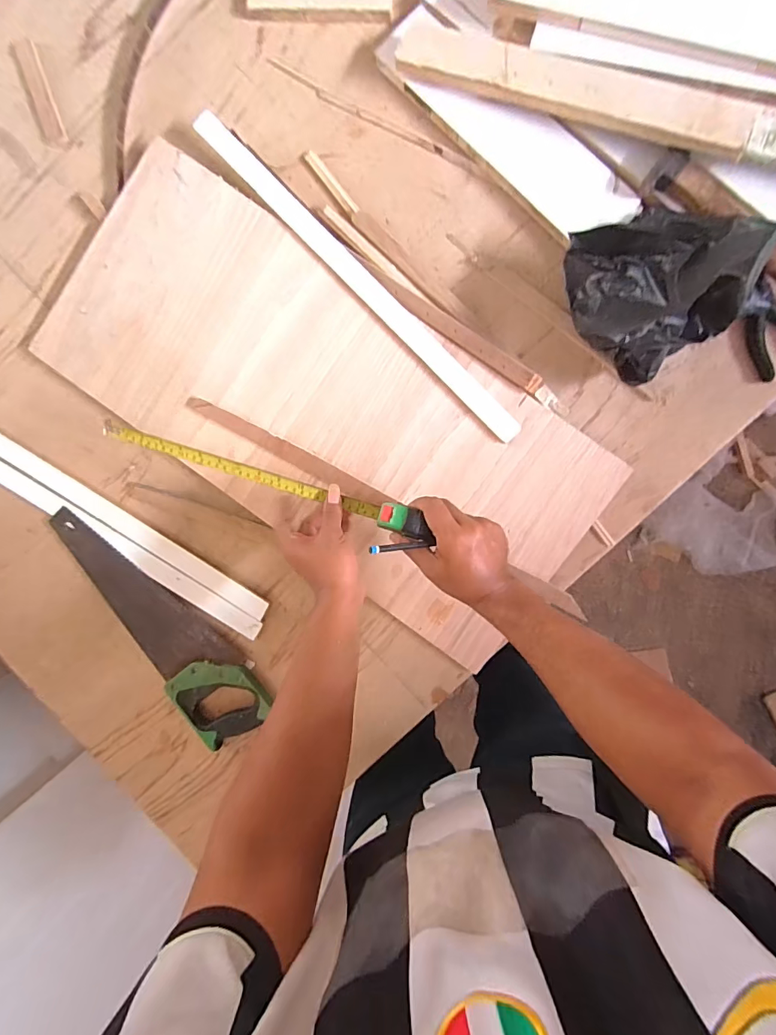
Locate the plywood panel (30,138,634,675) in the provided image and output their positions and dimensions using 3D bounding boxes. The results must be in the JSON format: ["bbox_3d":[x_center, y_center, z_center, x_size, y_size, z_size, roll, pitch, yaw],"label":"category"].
[{"bbox_3d":[-0.096,-0.148,0.629,0.791,0.024,0.370,32,93,2],"label":"plywood panel"}]

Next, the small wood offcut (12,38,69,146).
[{"bbox_3d":[-0.517,-0.629,0.665,0.036,0.006,0.159,-19,90,5],"label":"small wood offcut"}]

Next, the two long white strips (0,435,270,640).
[{"bbox_3d":[-0.486,-0.026,0.672,0.697,0.010,0.062,31,93,4],"label":"two long white strips"}]

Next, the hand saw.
[{"bbox_3d":[-0.331,0.141,0.659,0.119,0.022,0.414,-37,89,5],"label":"hand saw"}]

